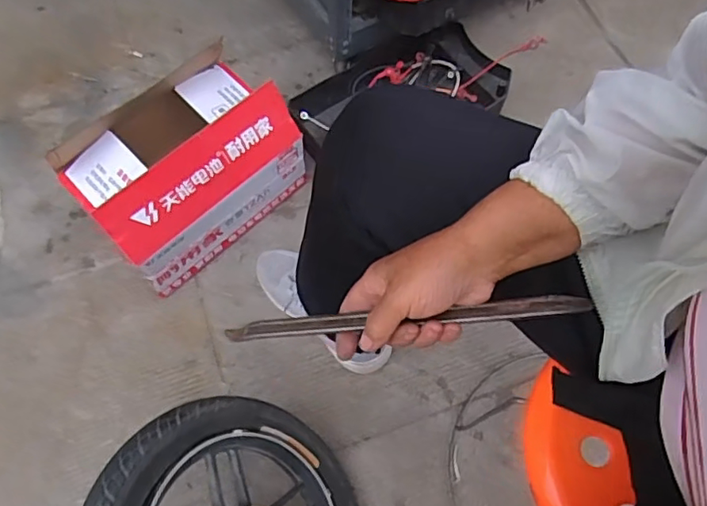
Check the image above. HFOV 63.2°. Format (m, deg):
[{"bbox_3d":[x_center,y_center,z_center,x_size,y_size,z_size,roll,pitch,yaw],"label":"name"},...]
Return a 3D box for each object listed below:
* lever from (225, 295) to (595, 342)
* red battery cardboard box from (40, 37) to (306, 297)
[{"bbox_3d":[0.031,0.052,0.456,0.290,0.008,0.020,-6,65,17],"label":"lever"},{"bbox_3d":[-0.254,-0.132,0.882,0.206,0.207,0.304,42,73,17],"label":"red battery cardboard box"}]

